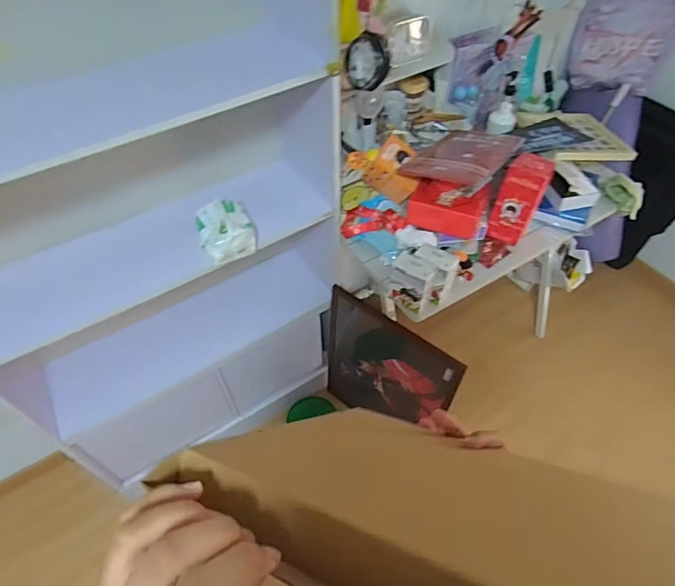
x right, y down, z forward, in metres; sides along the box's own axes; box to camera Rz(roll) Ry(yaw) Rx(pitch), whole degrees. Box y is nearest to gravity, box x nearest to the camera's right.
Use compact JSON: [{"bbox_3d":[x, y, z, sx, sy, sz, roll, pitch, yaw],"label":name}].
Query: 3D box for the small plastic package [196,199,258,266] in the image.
[{"bbox_3d":[-0.233,-0.131,0.947,0.115,0.069,0.120,-23,54,-17],"label":"small plastic package"}]

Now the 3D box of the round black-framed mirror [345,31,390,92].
[{"bbox_3d":[0.051,-0.376,0.747,0.024,0.085,0.088,-35,58,-25],"label":"round black-framed mirror"}]

